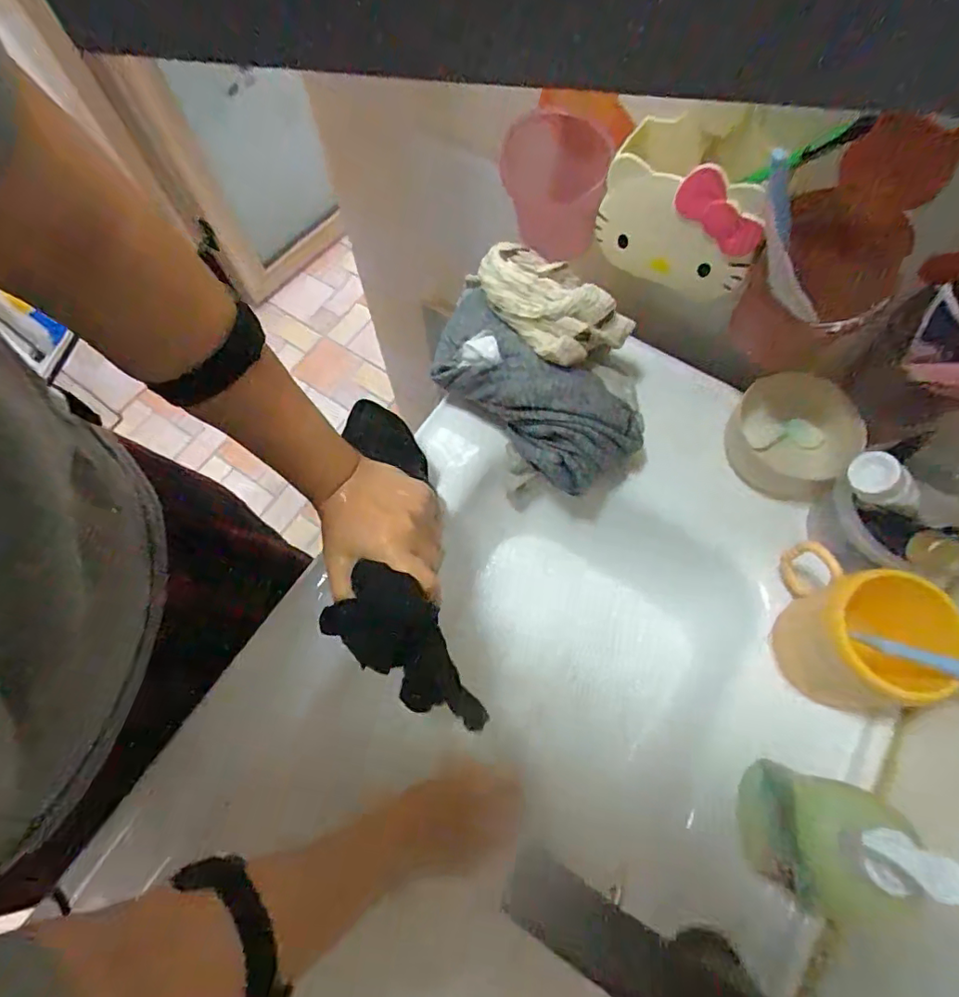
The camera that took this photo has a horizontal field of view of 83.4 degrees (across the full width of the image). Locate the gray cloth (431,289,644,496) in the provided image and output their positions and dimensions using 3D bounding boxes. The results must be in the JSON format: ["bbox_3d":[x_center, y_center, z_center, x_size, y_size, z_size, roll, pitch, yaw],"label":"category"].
[{"bbox_3d":[0.043,-0.094,0.481,0.210,0.074,0.079,37,72,15],"label":"gray cloth"}]

